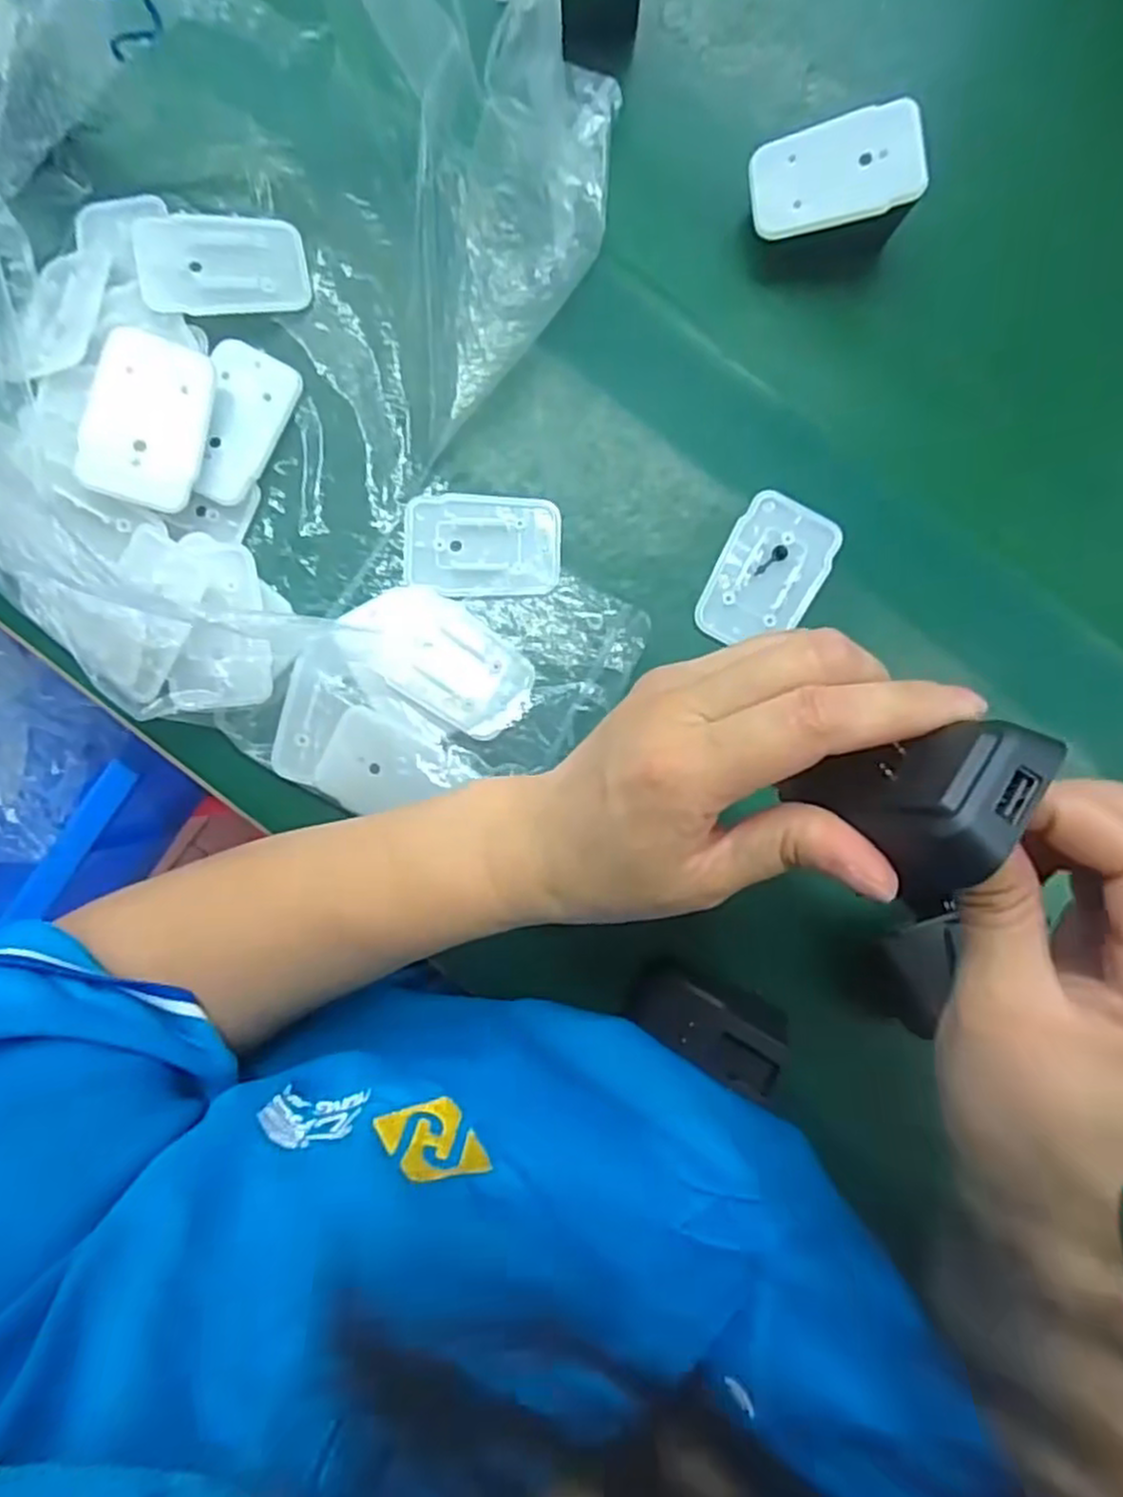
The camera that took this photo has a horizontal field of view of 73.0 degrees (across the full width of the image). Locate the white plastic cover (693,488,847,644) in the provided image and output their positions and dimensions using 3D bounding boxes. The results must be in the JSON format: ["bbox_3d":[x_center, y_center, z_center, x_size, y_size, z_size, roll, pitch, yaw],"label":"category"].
[{"bbox_3d":[0.093,-0.077,0.341,0.045,0.007,0.068,26,88,1],"label":"white plastic cover"}]

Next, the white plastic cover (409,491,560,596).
[{"bbox_3d":[-0.035,-0.091,0.339,0.068,0.004,0.046,0,88,0],"label":"white plastic cover"}]

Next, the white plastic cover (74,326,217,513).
[{"bbox_3d":[-0.172,-0.137,0.317,0.043,0.004,0.069,14,89,-27],"label":"white plastic cover"}]

